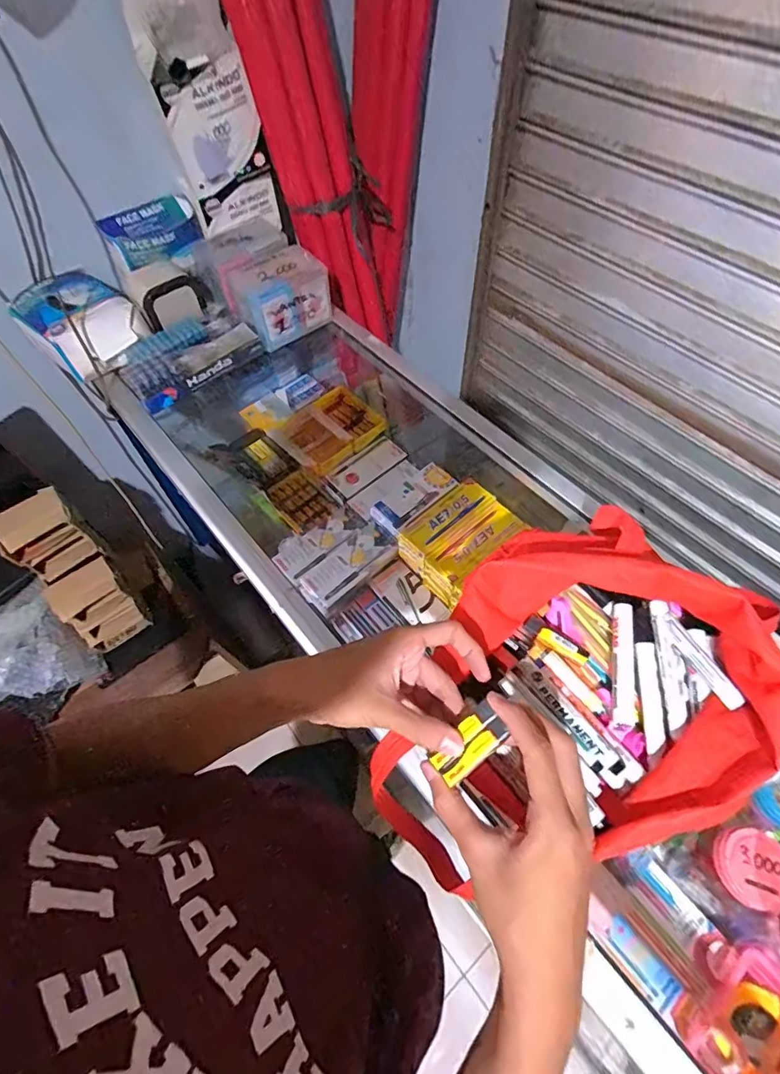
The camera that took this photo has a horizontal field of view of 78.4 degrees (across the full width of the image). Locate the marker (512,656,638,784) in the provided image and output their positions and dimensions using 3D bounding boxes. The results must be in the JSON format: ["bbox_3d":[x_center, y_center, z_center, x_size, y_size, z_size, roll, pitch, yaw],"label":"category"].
[{"bbox_3d":[0.154,0.151,0.402,0.019,0.017,0.120,-32,64,-15],"label":"marker"}]

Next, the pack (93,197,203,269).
[{"bbox_3d":[-0.346,-0.452,0.702,0.128,0.058,0.071,-29,63,-13],"label":"pack"}]

